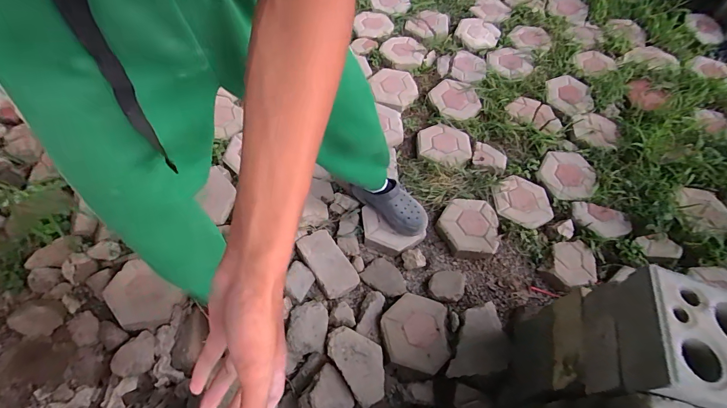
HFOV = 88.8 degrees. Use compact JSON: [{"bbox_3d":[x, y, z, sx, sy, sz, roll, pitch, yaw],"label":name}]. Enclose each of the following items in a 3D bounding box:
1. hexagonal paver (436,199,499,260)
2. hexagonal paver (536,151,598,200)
[{"bbox_3d":[0.344,0.070,1.199,0.195,0.048,0.220,20,60,9],"label":"hexagonal paver"},{"bbox_3d":[0.734,-0.106,1.328,0.205,0.046,0.170,4,59,-1],"label":"hexagonal paver"}]

